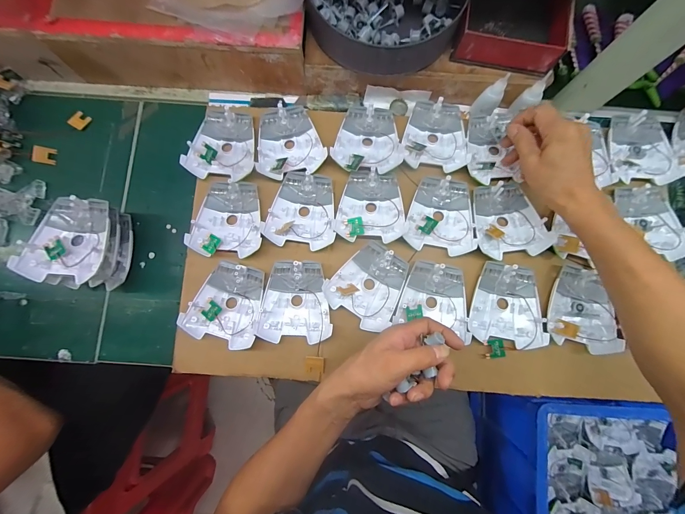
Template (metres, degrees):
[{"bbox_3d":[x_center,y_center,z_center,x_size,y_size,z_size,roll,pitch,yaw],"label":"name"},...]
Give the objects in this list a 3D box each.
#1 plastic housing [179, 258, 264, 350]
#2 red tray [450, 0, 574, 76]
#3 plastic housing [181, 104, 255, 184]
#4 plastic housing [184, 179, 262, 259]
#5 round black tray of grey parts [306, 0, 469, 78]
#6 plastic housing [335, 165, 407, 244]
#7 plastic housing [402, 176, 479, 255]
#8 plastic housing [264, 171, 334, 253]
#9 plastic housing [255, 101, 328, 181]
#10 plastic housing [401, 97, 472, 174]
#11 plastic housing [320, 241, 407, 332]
[{"bbox_3d":[-0.157,0.063,0.408,0.096,0.019,0.108,15,83,1],"label":"plastic housing"},{"bbox_3d":[0.231,-0.346,0.404,0.136,0.051,0.169,9,83,0],"label":"red tray"},{"bbox_3d":[-0.173,-0.166,0.440,0.092,0.023,0.107,13,83,1],"label":"plastic housing"},{"bbox_3d":[-0.162,-0.056,0.423,0.094,0.019,0.108,4,83,-1],"label":"plastic housing"},{"bbox_3d":[0.063,-0.367,0.409,0.206,0.049,0.224,0,83,-1],"label":"round black tray of grey parts"},{"bbox_3d":[0.044,-0.073,0.425,0.094,0.019,0.106,12,83,0],"label":"plastic housing"},{"bbox_3d":[0.141,-0.061,0.423,0.094,0.020,0.106,11,83,0],"label":"plastic housing"},{"bbox_3d":[-0.054,-0.068,0.427,0.094,0.014,0.108,11,83,0],"label":"plastic housing"},{"bbox_3d":[-0.075,-0.173,0.442,0.096,0.019,0.109,-1,83,-1],"label":"plastic housing"},{"bbox_3d":[0.142,-0.183,0.445,0.094,0.016,0.109,11,83,0],"label":"plastic housing"},{"bbox_3d":[0.040,0.037,0.413,0.094,0.021,0.108,36,83,3],"label":"plastic housing"}]

